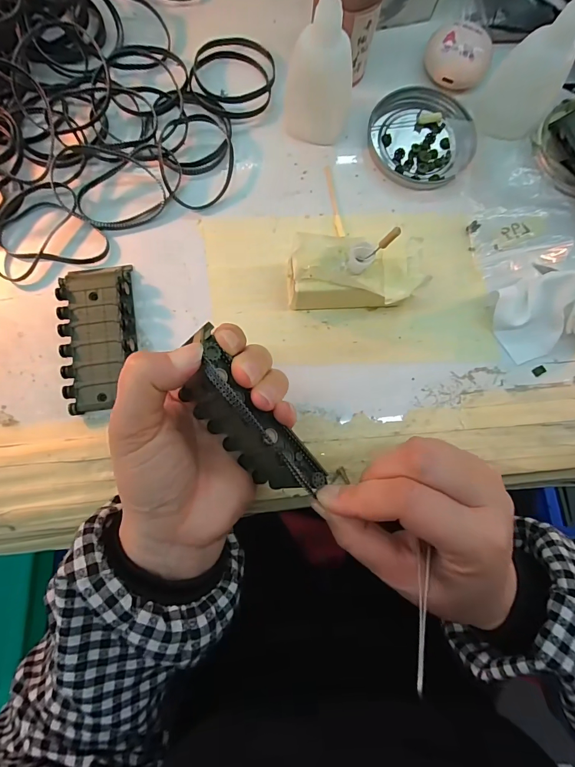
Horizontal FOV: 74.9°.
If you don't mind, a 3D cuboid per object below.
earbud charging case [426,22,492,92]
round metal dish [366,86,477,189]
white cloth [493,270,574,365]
[{"bbox_3d":[0.128,-0.245,0.282,0.047,0.019,0.043,20,80,1],"label":"earbud charging case"},{"bbox_3d":[0.100,-0.185,0.282,0.077,0.010,0.074,0,80,-3],"label":"round metal dish"},{"bbox_3d":[0.181,-0.047,0.249,0.078,0.013,0.053,-13,100,17],"label":"white cloth"}]

